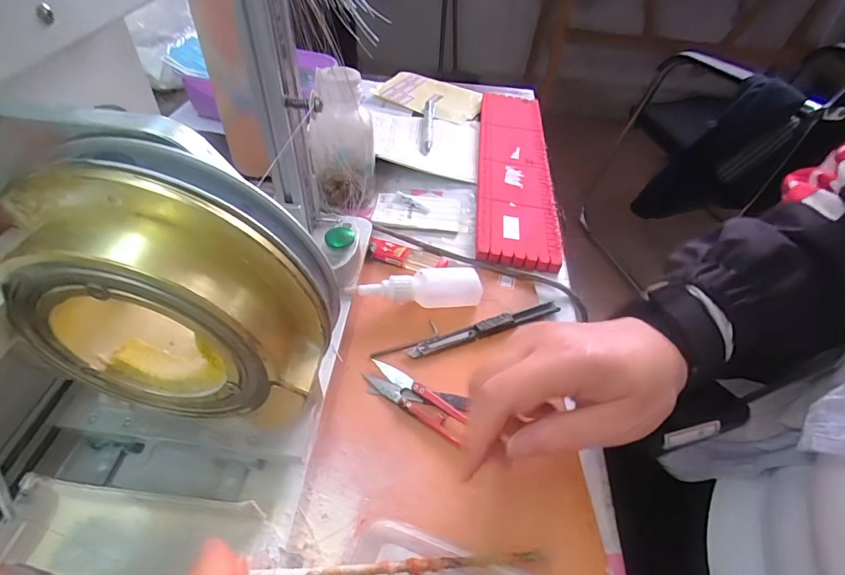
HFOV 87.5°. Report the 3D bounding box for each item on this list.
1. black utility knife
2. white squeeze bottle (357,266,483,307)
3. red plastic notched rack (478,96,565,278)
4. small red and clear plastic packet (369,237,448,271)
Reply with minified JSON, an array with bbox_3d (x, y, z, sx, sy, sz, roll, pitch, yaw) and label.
[{"bbox_3d":[0.051,0.031,0.356,0.135,0.006,0.015,-14,50,-18],"label":"black utility knife"},{"bbox_3d":[-0.001,0.000,0.367,0.098,0.023,0.031,-4,47,-9],"label":"white squeeze bottle"},{"bbox_3d":[0.108,-0.144,0.514,0.083,0.014,0.340,7,46,1],"label":"red plastic notched rack"},{"bbox_3d":[-0.014,-0.029,0.406,0.074,0.007,0.026,15,47,9],"label":"small red and clear plastic packet"}]

